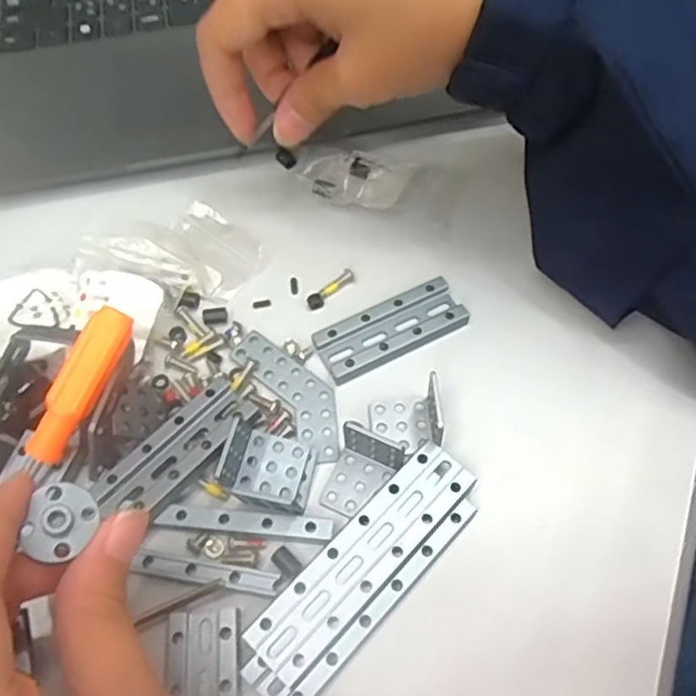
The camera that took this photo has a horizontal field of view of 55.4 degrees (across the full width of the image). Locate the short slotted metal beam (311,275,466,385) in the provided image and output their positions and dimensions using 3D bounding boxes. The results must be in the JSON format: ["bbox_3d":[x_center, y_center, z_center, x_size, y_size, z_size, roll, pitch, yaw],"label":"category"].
[{"bbox_3d":[0.019,-0.008,0.282,0.063,0.007,0.028,-29,63,-14],"label":"short slotted metal beam"}]

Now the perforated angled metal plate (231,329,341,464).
[{"bbox_3d":[-0.021,0.017,0.272,0.023,0.004,0.065,-34,64,-16],"label":"perforated angled metal plate"}]

